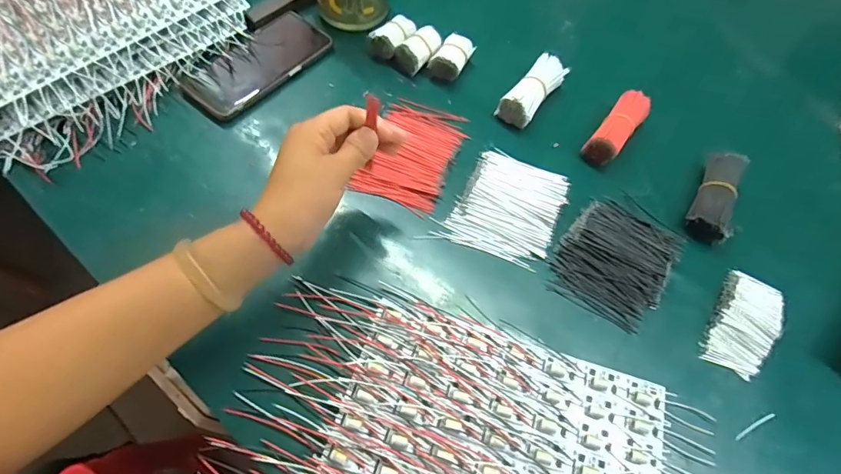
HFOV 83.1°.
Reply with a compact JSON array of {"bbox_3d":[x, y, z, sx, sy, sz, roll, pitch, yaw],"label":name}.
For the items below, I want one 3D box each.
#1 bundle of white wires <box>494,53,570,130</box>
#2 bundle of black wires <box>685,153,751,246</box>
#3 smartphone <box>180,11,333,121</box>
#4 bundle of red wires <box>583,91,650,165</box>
[{"bbox_3d":[0.124,-0.159,0.523,0.038,0.036,0.088,38,65,15],"label":"bundle of white wires"},{"bbox_3d":[0.294,-0.038,0.467,0.039,0.035,0.093,29,69,11],"label":"bundle of black wires"},{"bbox_3d":[-0.180,-0.194,0.532,0.073,0.018,0.166,38,66,16],"label":"smartphone"},{"bbox_3d":[0.209,-0.115,0.505,0.032,0.038,0.085,37,71,14],"label":"bundle of red wires"}]

